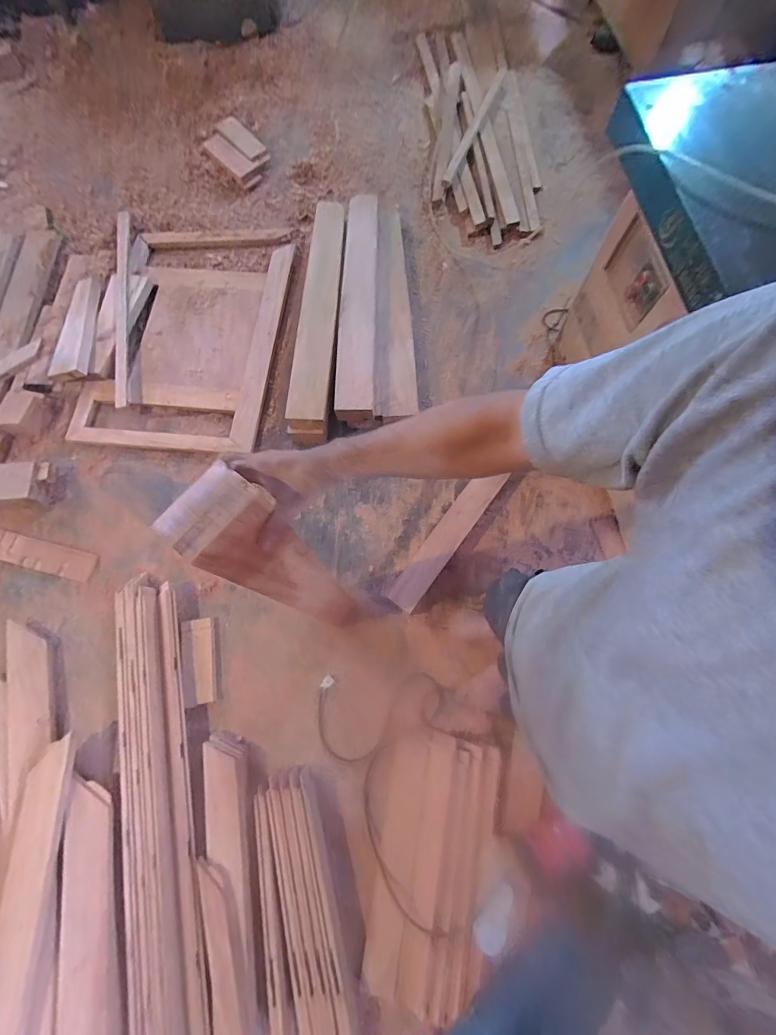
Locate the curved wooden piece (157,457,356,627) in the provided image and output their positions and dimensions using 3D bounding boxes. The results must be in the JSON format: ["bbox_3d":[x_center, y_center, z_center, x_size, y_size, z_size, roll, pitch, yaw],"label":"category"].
[{"bbox_3d":[-0.158,0.109,0.714,0.072,0.649,0.095,31,75,16],"label":"curved wooden piece"}]

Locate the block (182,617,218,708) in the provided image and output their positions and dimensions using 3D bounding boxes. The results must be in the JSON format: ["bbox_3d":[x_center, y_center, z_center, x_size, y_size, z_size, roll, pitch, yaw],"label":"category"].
[{"bbox_3d":[-0.642,0.484,1.350,0.105,0.025,0.273,-8,78,-3],"label":"block"}]

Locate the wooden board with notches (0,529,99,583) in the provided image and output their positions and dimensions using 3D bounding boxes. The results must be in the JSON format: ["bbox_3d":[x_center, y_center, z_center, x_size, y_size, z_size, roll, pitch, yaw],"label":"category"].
[{"bbox_3d":[-1.258,0.139,1.455,0.375,0.024,0.104,15,78,2],"label":"wooden board with notches"}]

